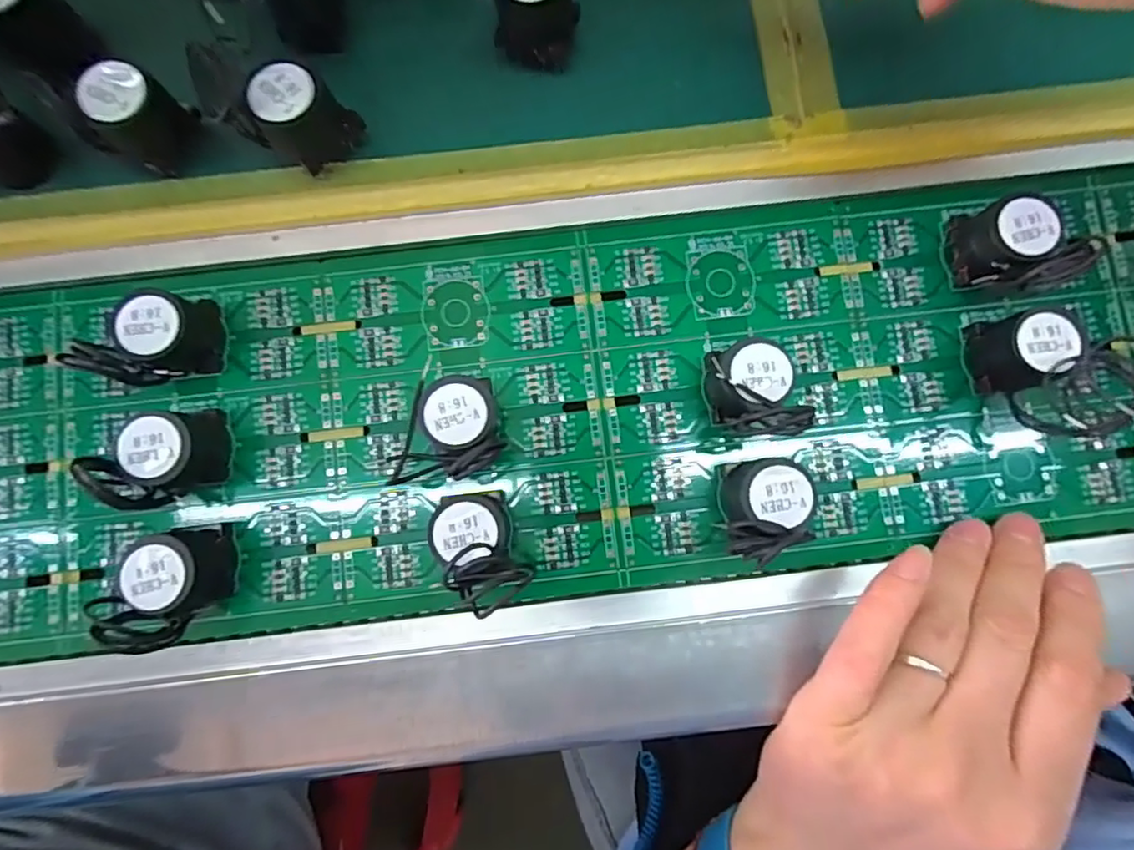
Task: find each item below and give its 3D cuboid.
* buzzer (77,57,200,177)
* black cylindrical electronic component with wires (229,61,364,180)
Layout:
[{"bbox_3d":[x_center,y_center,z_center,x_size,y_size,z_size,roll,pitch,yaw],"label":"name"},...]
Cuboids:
[{"bbox_3d":[-0.144,-0.103,0.200,0.024,0.026,0.026,0,84,0],"label":"buzzer"},{"bbox_3d":[-0.088,-0.101,0.198,0.026,0.026,0.025,19,84,2],"label":"black cylindrical electronic component with wires"}]

